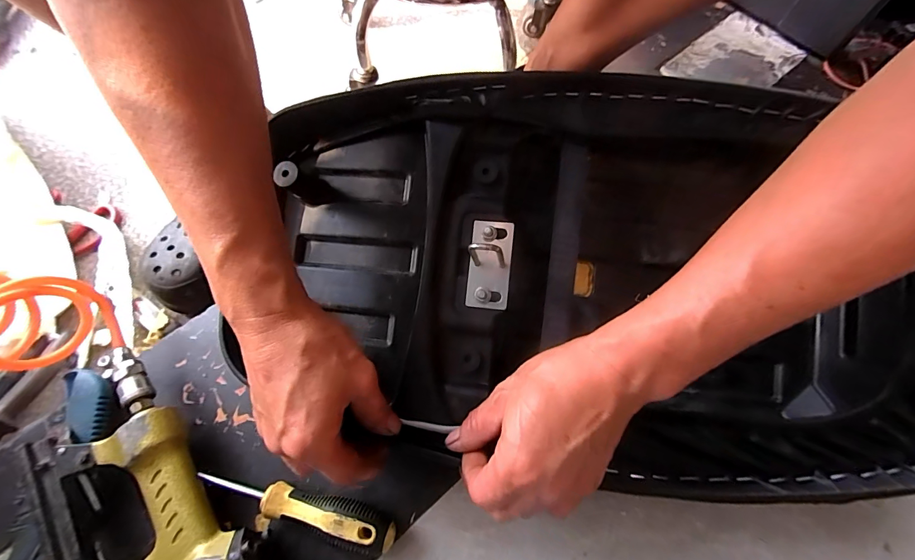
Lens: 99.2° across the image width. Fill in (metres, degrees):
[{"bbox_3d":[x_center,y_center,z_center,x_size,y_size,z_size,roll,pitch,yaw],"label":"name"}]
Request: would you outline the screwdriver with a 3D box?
[{"bbox_3d":[-0.126,0.181,0.307,0.156,0.035,0.030,11,68,5],"label":"screwdriver"}]

